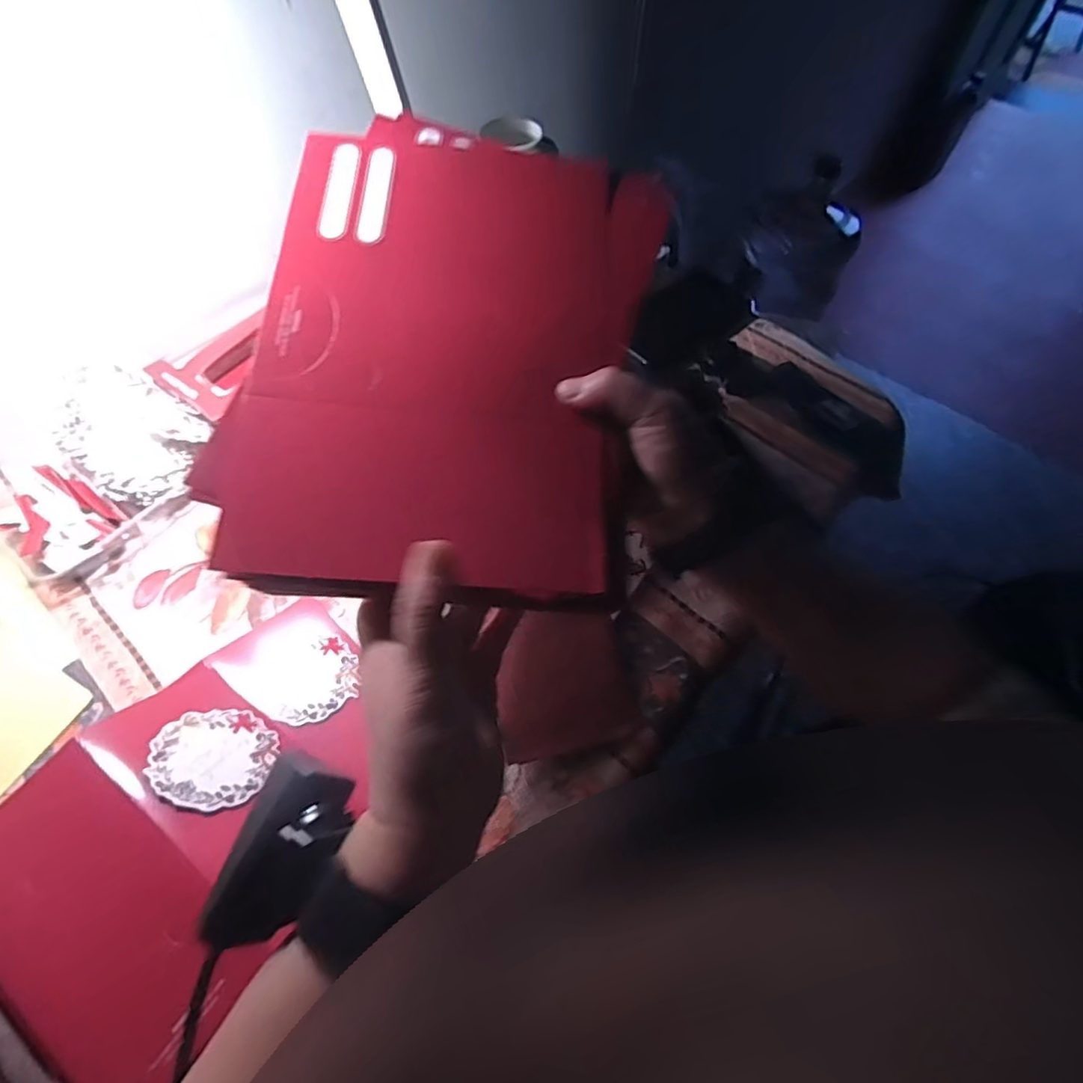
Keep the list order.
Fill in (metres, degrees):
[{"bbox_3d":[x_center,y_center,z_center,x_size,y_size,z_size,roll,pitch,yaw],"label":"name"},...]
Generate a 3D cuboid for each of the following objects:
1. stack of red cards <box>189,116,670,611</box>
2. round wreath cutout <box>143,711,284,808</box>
[{"bbox_3d":[-0.044,-0.108,0.296,0.188,0.013,0.275,7,73,-3],"label":"stack of red cards"},{"bbox_3d":[-0.198,0.131,0.349,0.068,0.004,0.066,23,27,-12],"label":"round wreath cutout"}]

